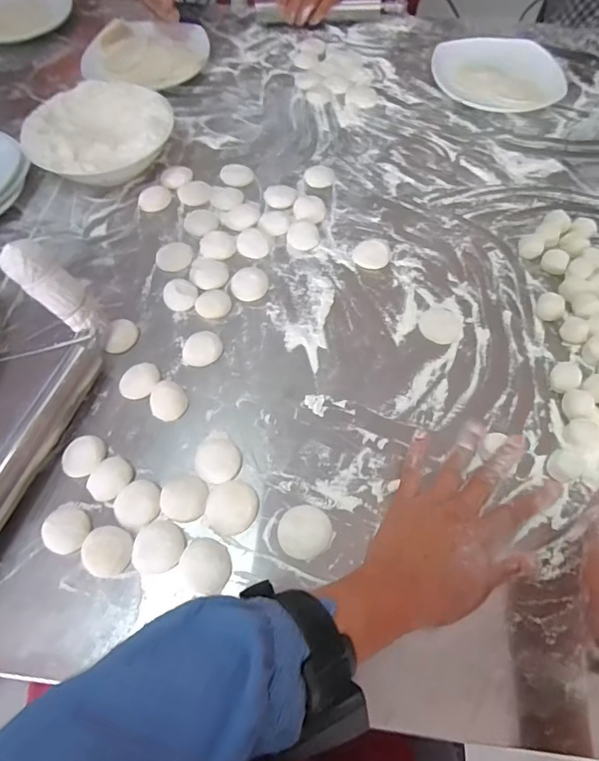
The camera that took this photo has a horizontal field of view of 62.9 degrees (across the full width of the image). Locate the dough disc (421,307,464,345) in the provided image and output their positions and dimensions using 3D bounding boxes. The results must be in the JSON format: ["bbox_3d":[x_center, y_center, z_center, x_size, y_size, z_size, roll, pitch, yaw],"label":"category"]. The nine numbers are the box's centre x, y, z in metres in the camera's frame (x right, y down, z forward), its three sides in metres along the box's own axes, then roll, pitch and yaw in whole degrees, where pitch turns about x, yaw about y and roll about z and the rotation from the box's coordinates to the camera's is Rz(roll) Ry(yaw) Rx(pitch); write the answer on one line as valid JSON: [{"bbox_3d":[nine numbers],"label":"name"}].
[{"bbox_3d":[0.144,-0.057,0.497,0.041,0.004,0.045,0,61,0],"label":"dough disc"}]

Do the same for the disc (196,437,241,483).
[{"bbox_3d":[-0.070,0.067,0.420,0.037,0.009,0.041,-25,64,-13],"label":"disc"}]

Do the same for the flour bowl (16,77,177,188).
[{"bbox_3d":[-0.238,-0.292,0.600,0.165,0.056,0.160,0,61,0],"label":"flour bowl"}]

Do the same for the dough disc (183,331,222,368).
[{"bbox_3d":[-0.094,-0.032,0.478,0.037,0.008,0.041,1,61,1],"label":"dough disc"}]

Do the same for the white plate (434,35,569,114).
[{"bbox_3d":[0.282,-0.440,0.705,0.169,0.022,0.169,-5,61,-2],"label":"white plate"}]

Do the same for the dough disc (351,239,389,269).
[{"bbox_3d":[0.081,-0.141,0.543,0.039,0.004,0.041,0,61,0],"label":"dough disc"}]

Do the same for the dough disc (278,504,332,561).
[{"bbox_3d":[0.004,0.121,0.391,0.041,0.011,0.039,0,61,0],"label":"dough disc"}]

